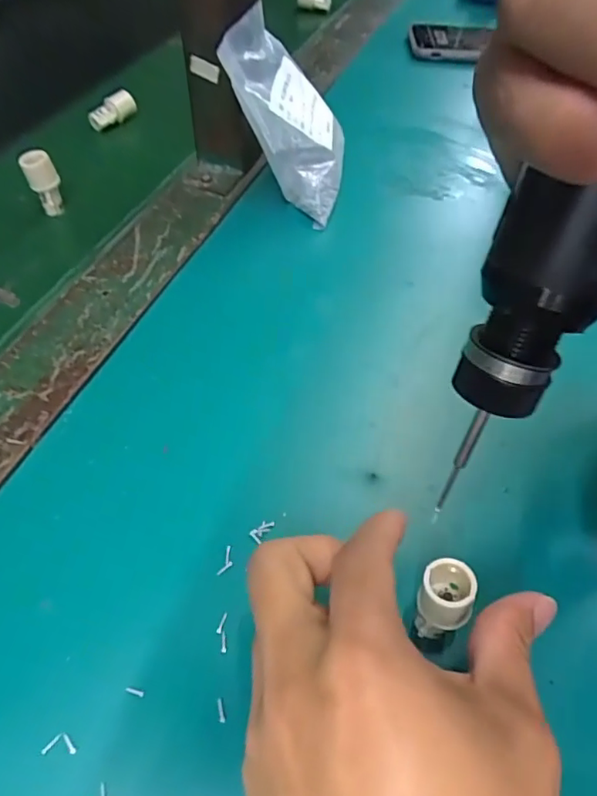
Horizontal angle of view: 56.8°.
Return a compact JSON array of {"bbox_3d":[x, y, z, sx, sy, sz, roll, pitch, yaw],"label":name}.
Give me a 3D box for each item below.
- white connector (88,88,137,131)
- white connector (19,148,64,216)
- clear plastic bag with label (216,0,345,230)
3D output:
[{"bbox_3d":[-0.162,-0.250,0.480,0.043,0.019,0.014,-39,63,-9],"label":"white connector"},{"bbox_3d":[-0.179,-0.149,0.386,0.017,0.041,0.017,3,52,-4],"label":"white connector"},{"bbox_3d":[-0.009,-0.201,0.391,0.122,0.041,0.107,39,48,-32],"label":"clear plastic bag with label"}]

